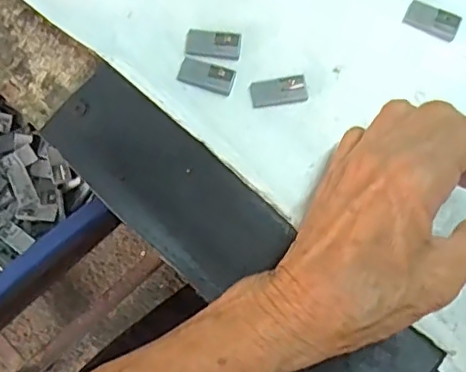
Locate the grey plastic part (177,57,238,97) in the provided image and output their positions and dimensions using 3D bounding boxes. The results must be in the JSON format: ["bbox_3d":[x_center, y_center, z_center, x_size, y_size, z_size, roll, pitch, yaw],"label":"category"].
[{"bbox_3d":[-0.013,-0.056,0.295,0.028,0.004,0.015,15,78,3],"label":"grey plastic part"}]

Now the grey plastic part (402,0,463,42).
[{"bbox_3d":[0.105,-0.088,0.305,0.028,0.004,0.014,24,78,4],"label":"grey plastic part"}]

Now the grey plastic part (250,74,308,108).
[{"bbox_3d":[0.024,-0.049,0.296,0.029,0.004,0.014,-9,78,-3],"label":"grey plastic part"}]

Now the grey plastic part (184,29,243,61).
[{"bbox_3d":[-0.010,-0.073,0.301,0.028,0.004,0.014,4,78,0],"label":"grey plastic part"}]

